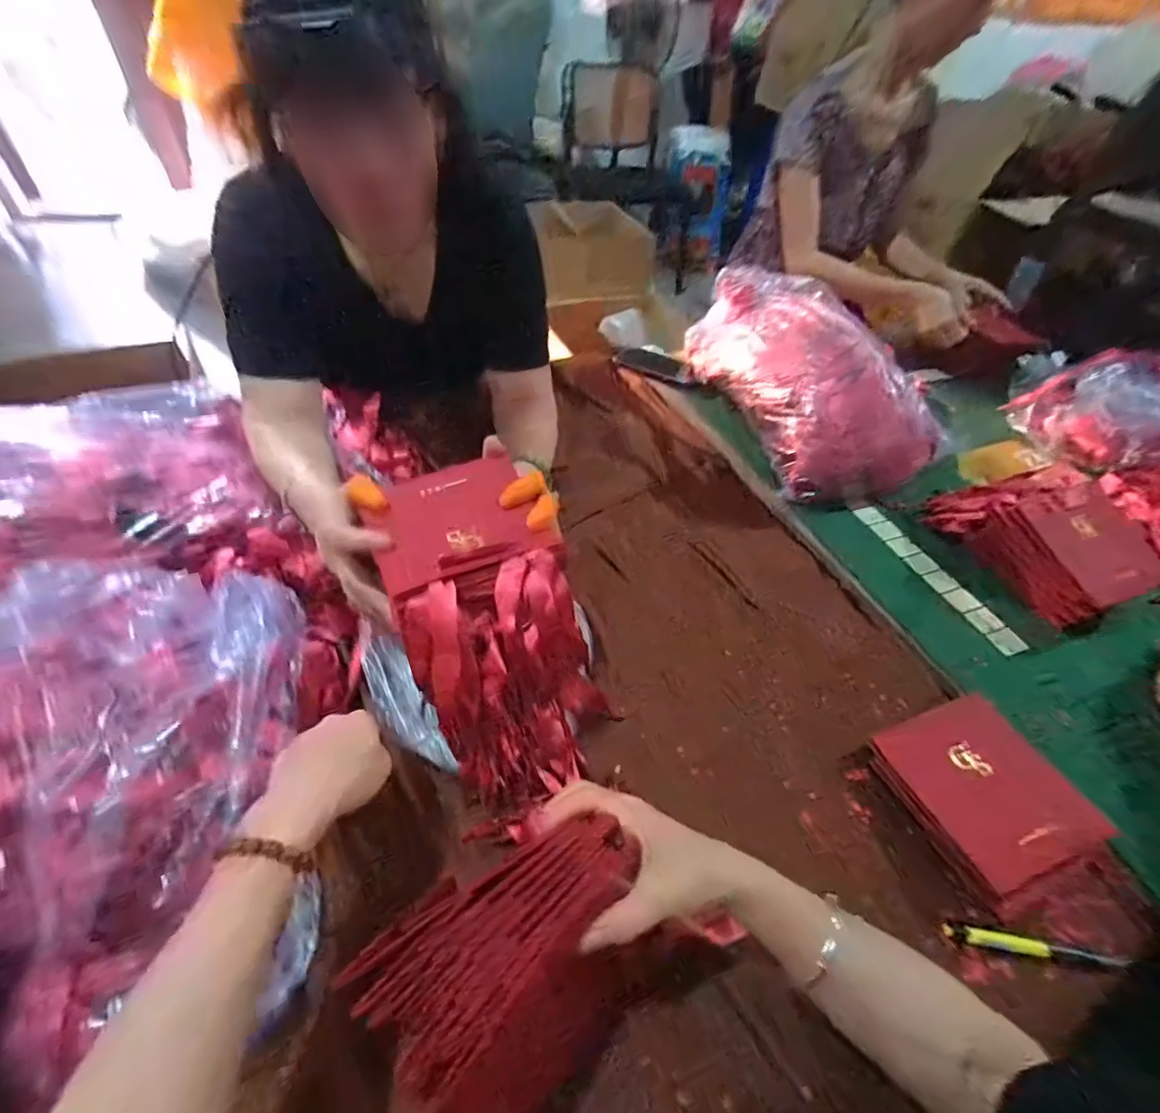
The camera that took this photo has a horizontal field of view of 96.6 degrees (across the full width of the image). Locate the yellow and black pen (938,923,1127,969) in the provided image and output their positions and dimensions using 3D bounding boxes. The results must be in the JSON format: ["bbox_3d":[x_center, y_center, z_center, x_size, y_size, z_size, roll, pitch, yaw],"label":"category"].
[{"bbox_3d":[0.349,0.300,0.397,0.128,0.010,0.013,9,48,3],"label":"yellow and black pen"}]

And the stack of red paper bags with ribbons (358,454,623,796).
[{"bbox_3d":[-0.067,0.053,0.430,0.149,0.104,0.291,-20,85,-21],"label":"stack of red paper bags with ribbons"}]

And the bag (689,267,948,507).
[{"bbox_3d":[0.336,-0.289,0.802,0.215,0.170,0.429,-9,50,-13],"label":"bag"}]

